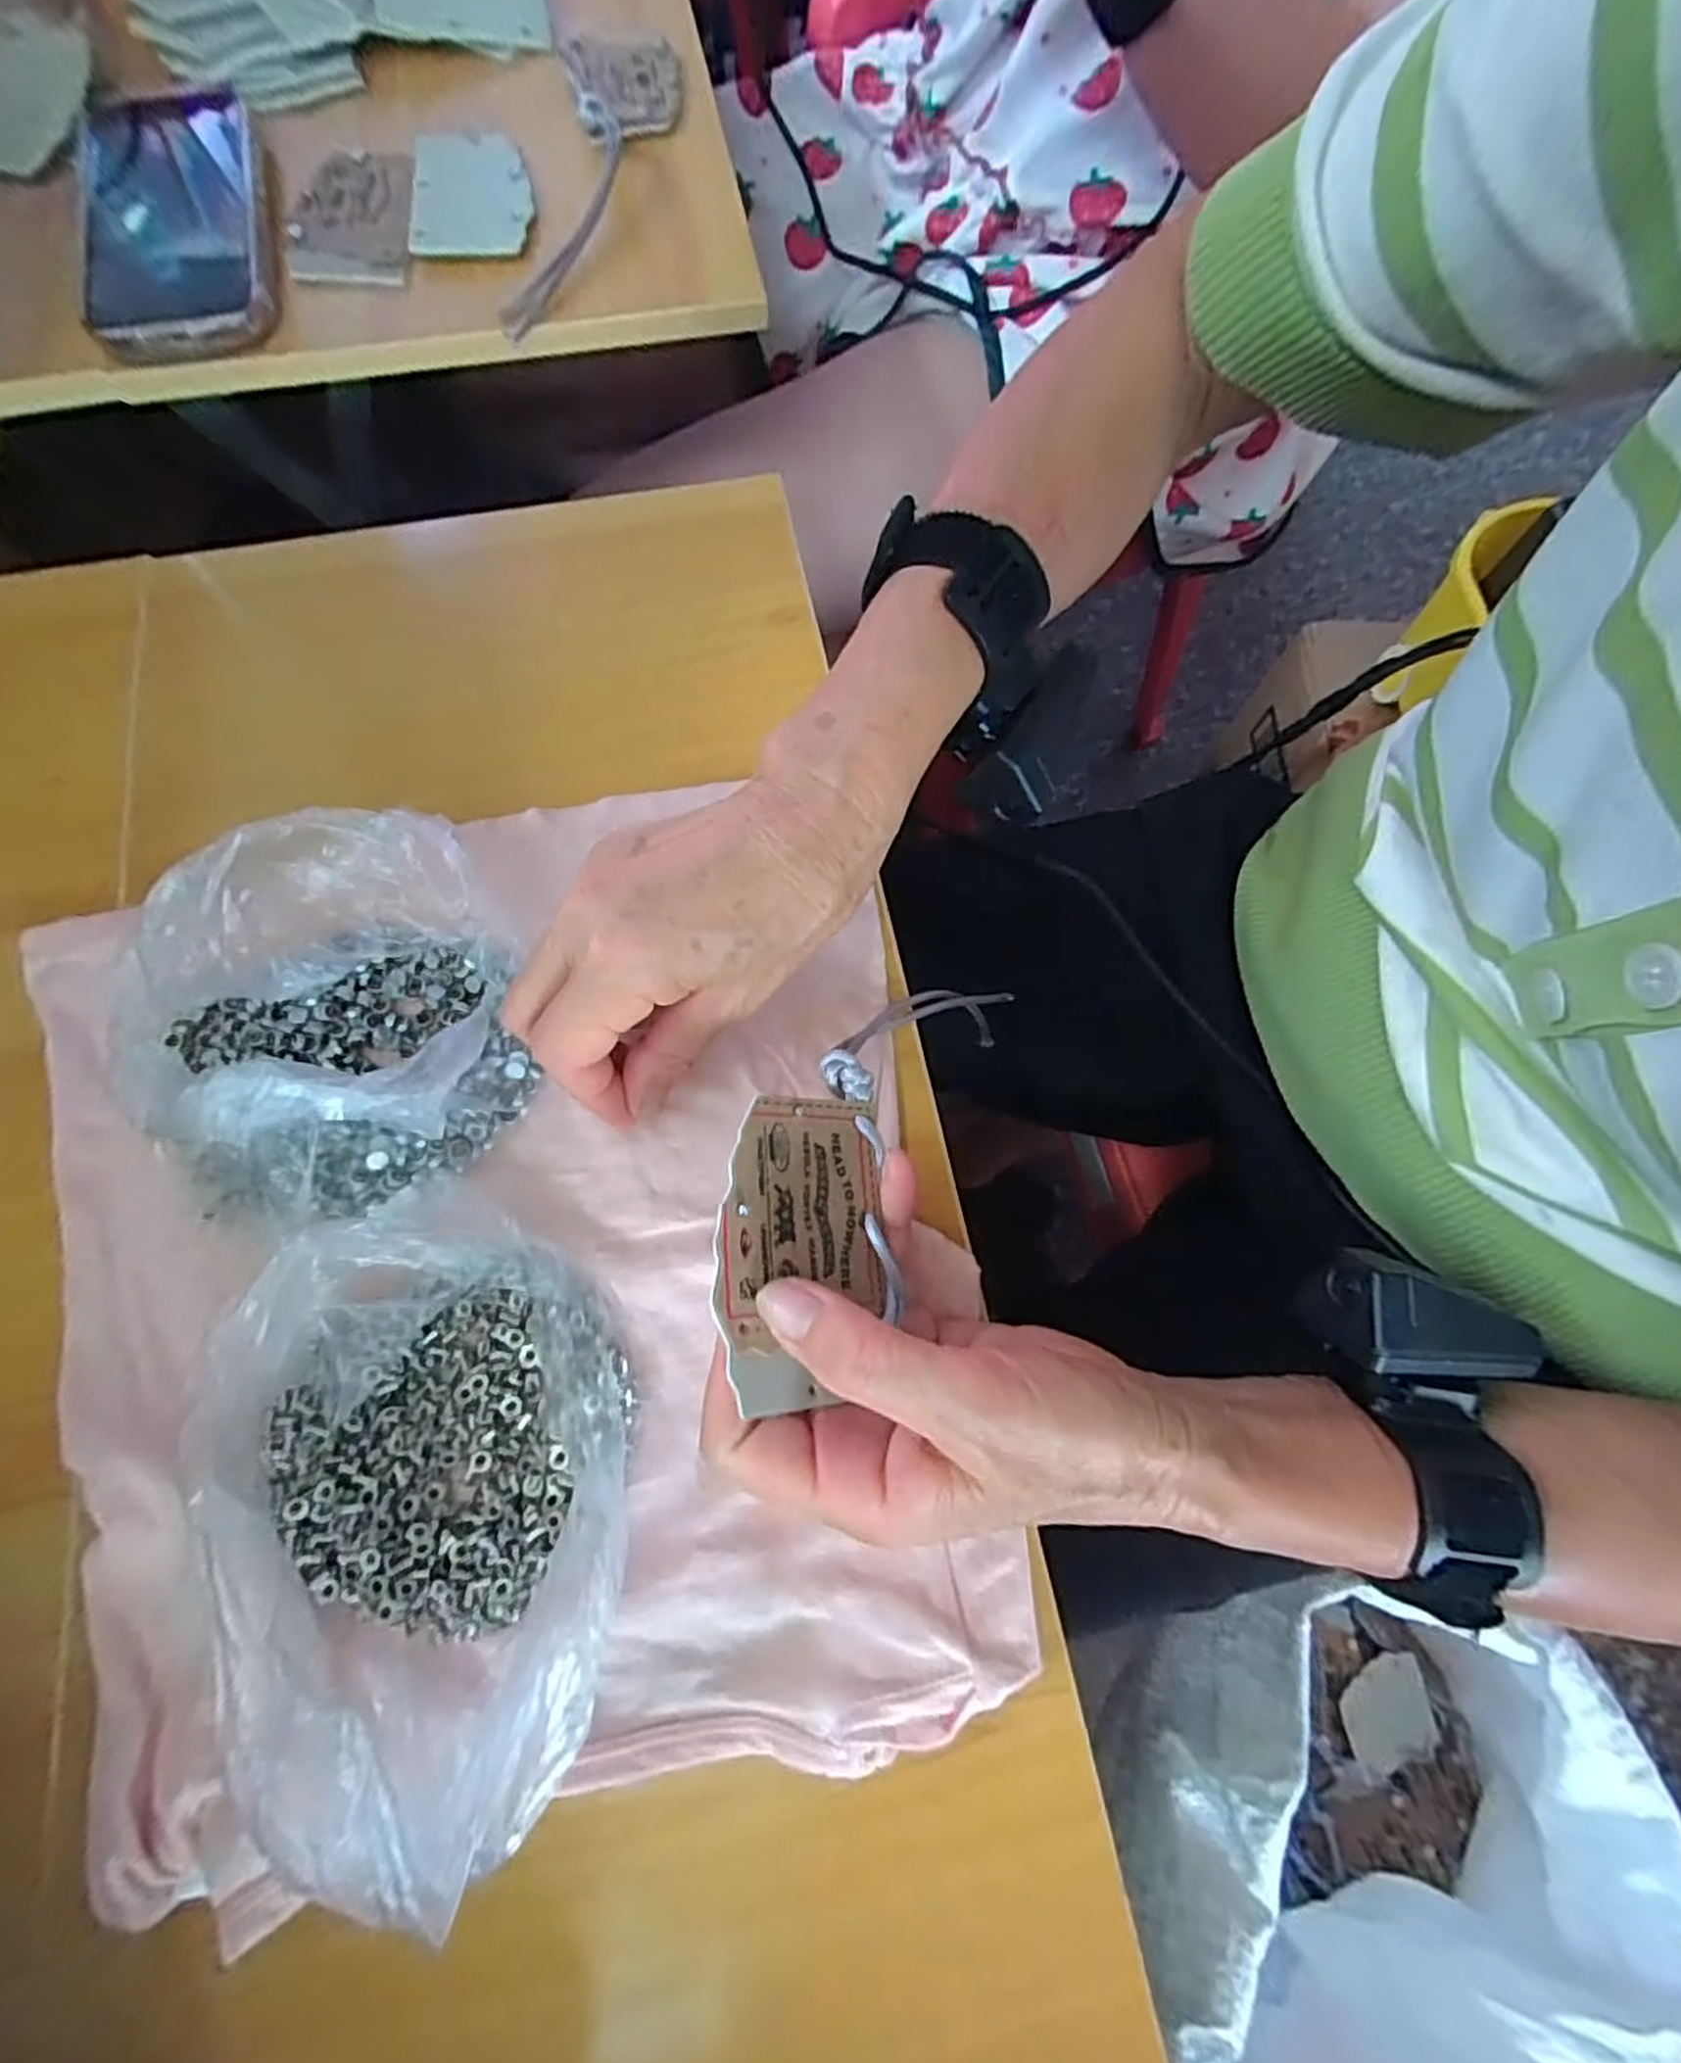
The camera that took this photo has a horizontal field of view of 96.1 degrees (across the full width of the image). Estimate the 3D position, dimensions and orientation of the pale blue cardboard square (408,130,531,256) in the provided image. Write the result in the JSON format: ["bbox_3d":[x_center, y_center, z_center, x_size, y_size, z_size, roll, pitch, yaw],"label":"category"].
[{"bbox_3d":[-0.181,-0.413,0.371,0.056,0.004,0.087,-5,75,-3],"label":"pale blue cardboard square"}]

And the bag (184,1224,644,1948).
[{"bbox_3d":[-0.117,0.127,0.211,0.128,0.057,0.136,16,73,3],"label":"bag"}]

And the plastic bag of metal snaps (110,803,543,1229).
[{"bbox_3d":[-0.172,-0.003,0.248,0.116,0.061,0.115,-23,75,-9],"label":"plastic bag of metal snaps"}]

